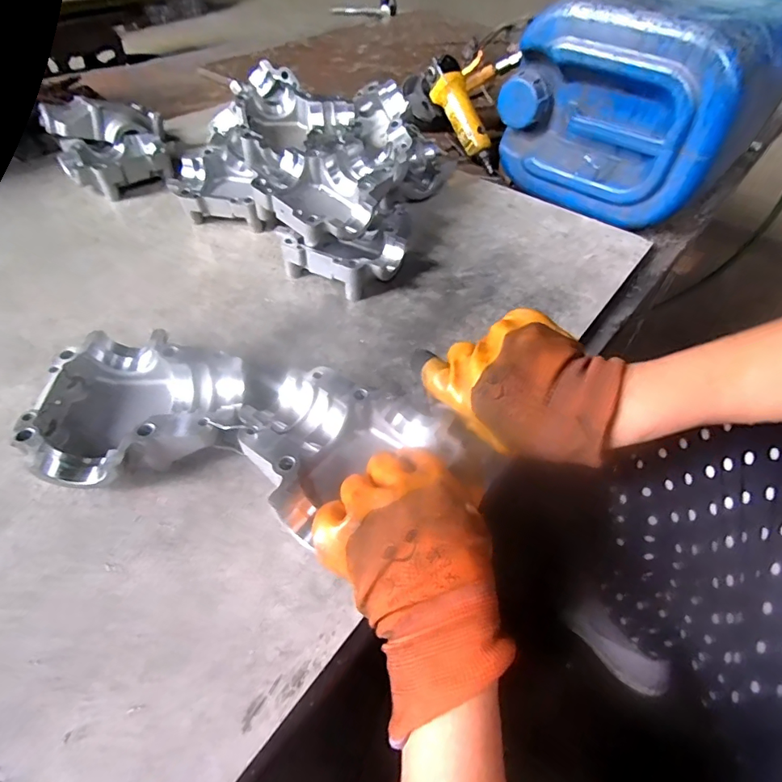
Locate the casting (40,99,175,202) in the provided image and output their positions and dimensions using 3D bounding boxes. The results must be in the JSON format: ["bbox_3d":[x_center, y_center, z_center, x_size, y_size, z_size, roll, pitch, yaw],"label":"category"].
[{"bbox_3d":[-0.398,-0.355,0.662,0.151,0.077,0.196,-20,53,-19],"label":"casting"}]

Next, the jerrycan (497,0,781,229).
[{"bbox_3d":[0.381,-0.435,0.667,0.285,0.233,0.354,35,56,25],"label":"jerrycan"}]

